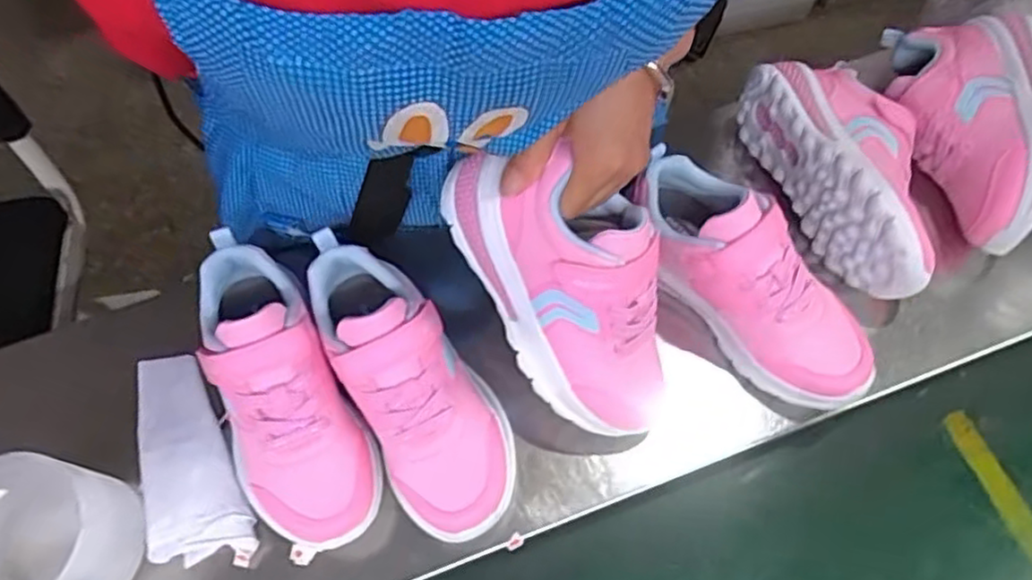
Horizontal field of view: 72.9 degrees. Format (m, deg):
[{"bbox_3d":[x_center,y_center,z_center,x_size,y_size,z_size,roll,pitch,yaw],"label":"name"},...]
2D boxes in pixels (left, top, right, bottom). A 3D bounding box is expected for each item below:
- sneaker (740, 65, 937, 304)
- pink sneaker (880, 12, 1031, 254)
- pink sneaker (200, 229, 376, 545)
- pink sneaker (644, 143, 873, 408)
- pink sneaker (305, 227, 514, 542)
[{"bbox_3d":[0.253,-0.090,0.511,0.090,0.077,0.194,-18,65,-7],"label":"sneaker"},{"bbox_3d":[0.332,-0.130,0.521,0.095,0.063,0.191,13,65,8],"label":"pink sneaker"},{"bbox_3d":[-0.157,0.066,0.451,0.086,0.075,0.206,-23,81,-10],"label":"pink sneaker"},{"bbox_3d":[0.158,-0.009,0.467,0.074,0.082,0.197,-39,69,-15],"label":"pink sneaker"},{"bbox_3d":[-0.069,0.059,0.453,0.077,0.073,0.201,-29,81,-12],"label":"pink sneaker"}]

